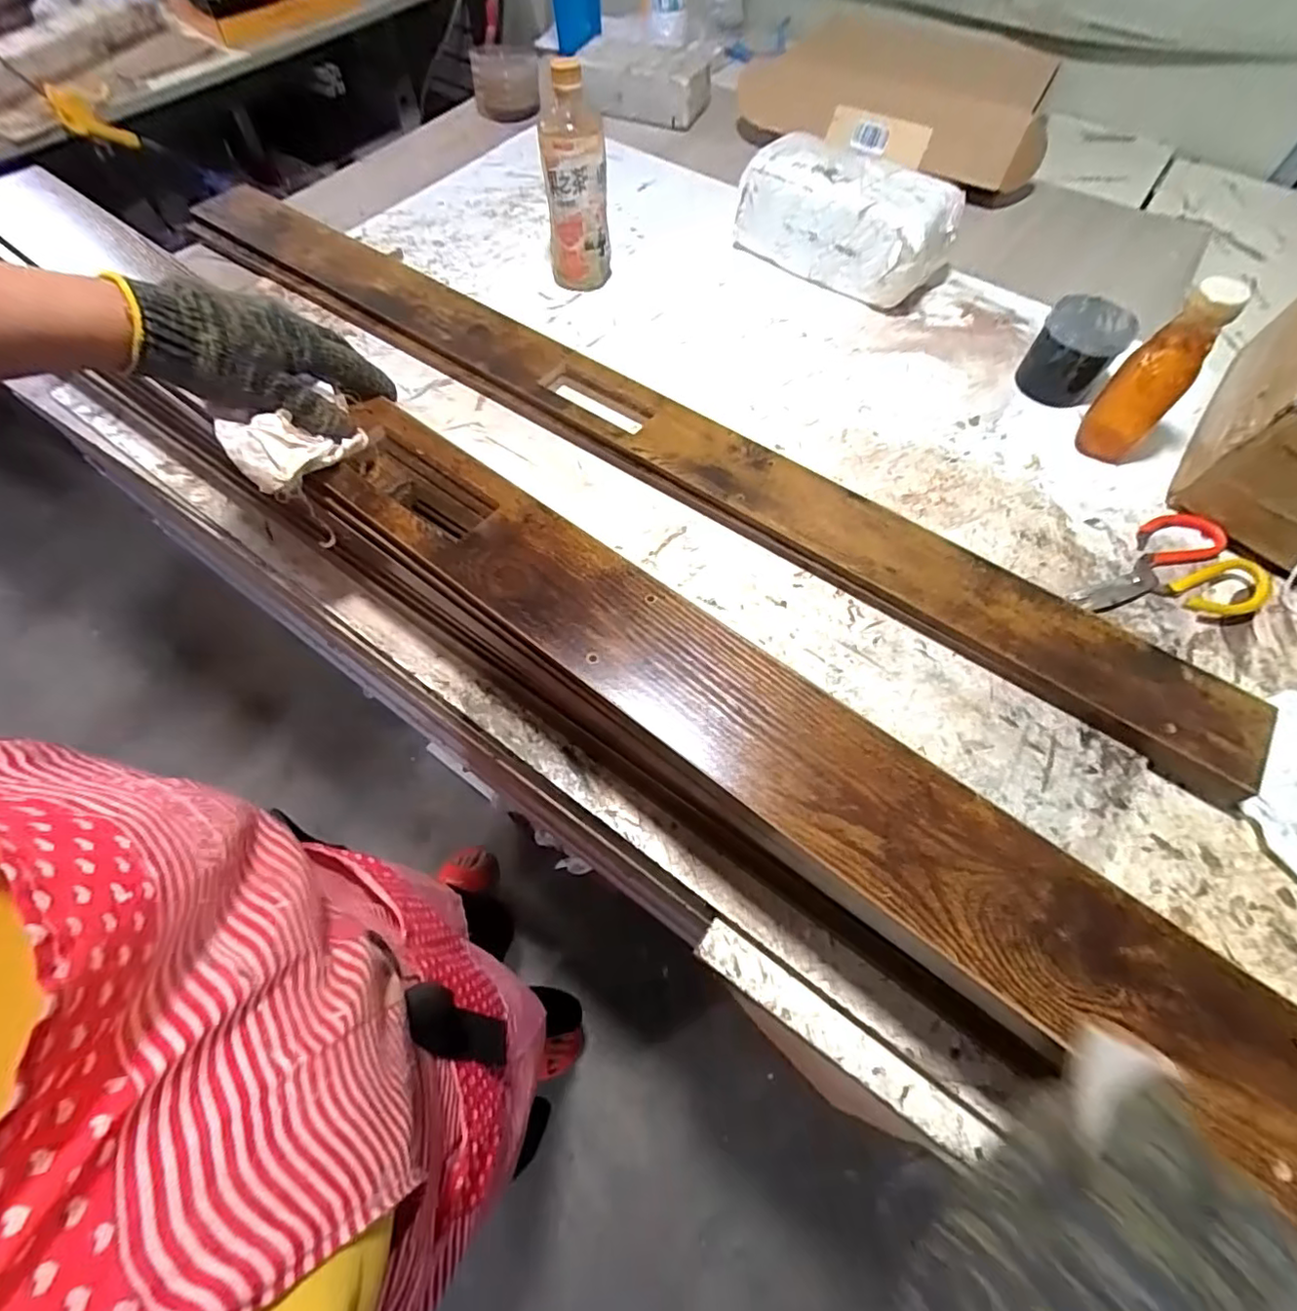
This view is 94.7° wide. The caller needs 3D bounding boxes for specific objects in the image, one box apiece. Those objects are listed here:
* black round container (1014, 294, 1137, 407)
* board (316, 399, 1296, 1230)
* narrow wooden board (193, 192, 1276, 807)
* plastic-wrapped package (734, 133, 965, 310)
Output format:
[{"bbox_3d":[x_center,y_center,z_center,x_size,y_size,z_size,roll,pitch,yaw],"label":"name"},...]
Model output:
[{"bbox_3d":[0.464,-0.331,0.652,0.085,0.081,0.088,40,69,17],"label":"black round container"},{"bbox_3d":[0.051,0.045,0.352,0.692,0.030,0.086,35,67,17],"label":"board"},{"bbox_3d":[-0.058,-0.267,0.623,1.280,0.031,0.082,34,67,15],"label":"narrow wooden board"},{"bbox_3d":[0.237,-0.532,0.729,0.250,0.115,0.109,39,68,17],"label":"plastic-wrapped package"}]

